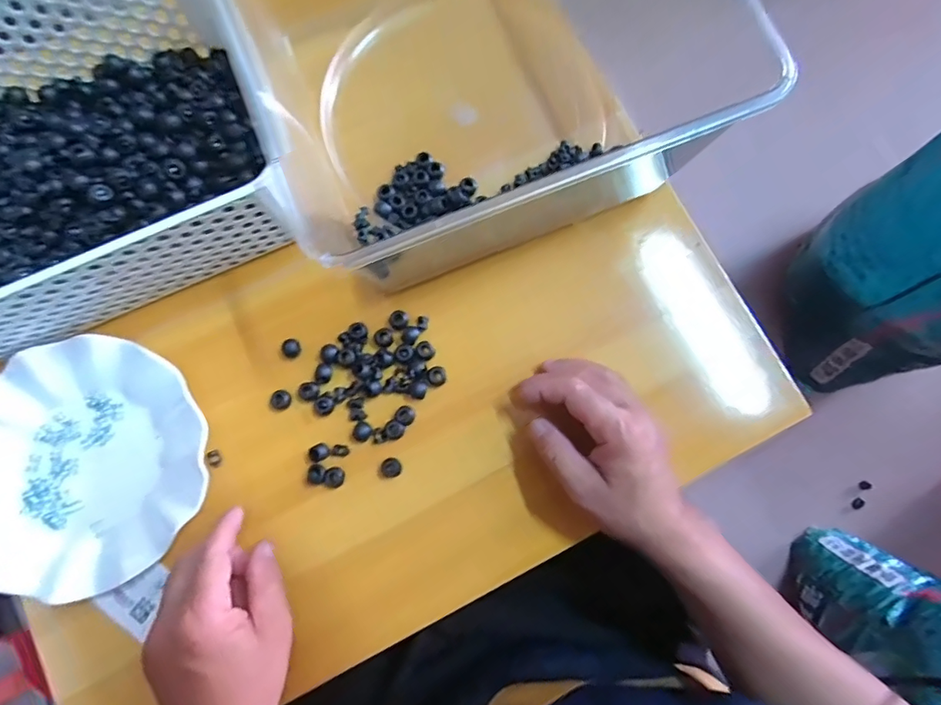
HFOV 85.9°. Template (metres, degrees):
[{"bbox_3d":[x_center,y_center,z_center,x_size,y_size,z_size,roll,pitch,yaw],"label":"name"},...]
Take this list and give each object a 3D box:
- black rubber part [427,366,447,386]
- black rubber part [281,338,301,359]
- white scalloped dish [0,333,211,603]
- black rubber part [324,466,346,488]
[{"bbox_3d":[-0.026,0.019,0.396,0.015,0.005,0.015,0,79,-1],"label":"black rubber part"},{"bbox_3d":[-0.142,-0.003,0.401,0.012,0.010,0.015,19,80,3],"label":"black rubber part"},{"bbox_3d":[-0.289,0.082,0.377,0.177,0.024,0.179,43,82,7],"label":"white scalloped dish"},{"bbox_3d":[-0.104,0.097,0.390,0.014,0.013,0.015,0,79,-1],"label":"black rubber part"}]

